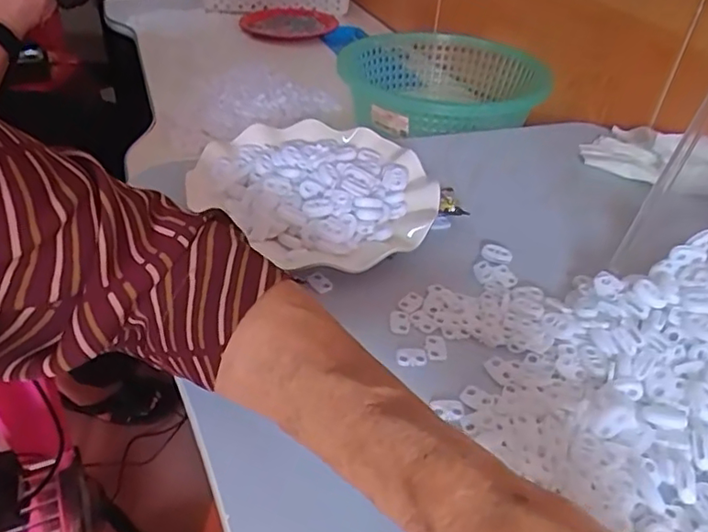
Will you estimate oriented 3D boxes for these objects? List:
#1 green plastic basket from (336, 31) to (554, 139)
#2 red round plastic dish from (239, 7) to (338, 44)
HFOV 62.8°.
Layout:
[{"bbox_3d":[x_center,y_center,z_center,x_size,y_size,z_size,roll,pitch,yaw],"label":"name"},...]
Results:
[{"bbox_3d":[0.110,-0.204,0.670,0.217,0.077,0.254,-23,46,-30],"label":"green plastic basket"},{"bbox_3d":[-0.126,-0.425,1.028,0.180,0.030,0.201,6,39,3],"label":"red round plastic dish"}]

